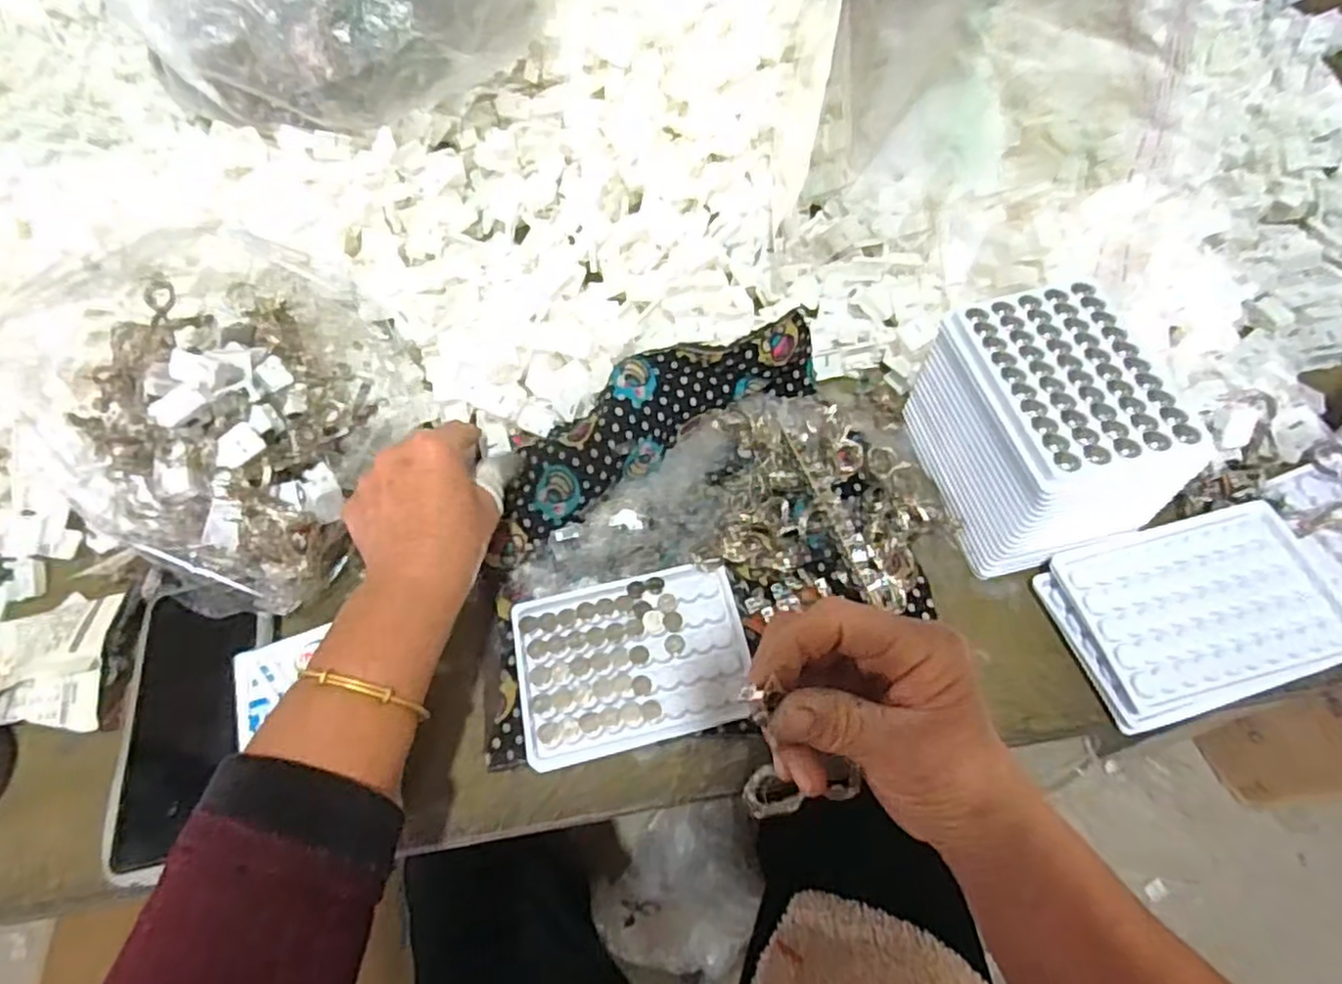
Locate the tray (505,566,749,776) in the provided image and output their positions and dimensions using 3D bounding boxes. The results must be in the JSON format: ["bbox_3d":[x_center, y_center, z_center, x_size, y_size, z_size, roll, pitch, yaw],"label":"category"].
[{"bbox_3d":[-0.022,0.096,0.409,0.129,0.008,0.094,-13,64,-4],"label":"tray"}]

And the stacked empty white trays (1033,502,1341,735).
[{"bbox_3d":[0.294,0.065,0.400,0.140,0.015,0.099,-18,57,-4],"label":"stacked empty white trays"}]

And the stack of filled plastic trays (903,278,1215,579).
[{"bbox_3d":[0.215,-0.036,0.421,0.102,0.093,0.140,-17,61,-5],"label":"stack of filled plastic trays"}]

